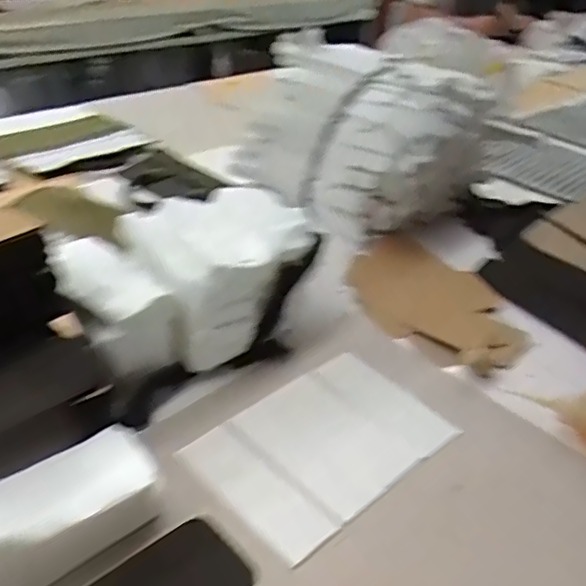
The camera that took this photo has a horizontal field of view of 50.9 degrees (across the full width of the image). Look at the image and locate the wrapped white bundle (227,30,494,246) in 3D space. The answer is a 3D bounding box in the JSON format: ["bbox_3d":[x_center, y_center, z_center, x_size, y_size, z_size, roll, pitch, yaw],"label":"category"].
[{"bbox_3d":[0.094,-0.238,0.916,0.321,0.200,0.219,24,39,27],"label":"wrapped white bundle"}]

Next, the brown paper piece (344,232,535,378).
[{"bbox_3d":[0.169,0.005,0.752,0.152,0.026,0.251,-28,43,-27],"label":"brown paper piece"}]

